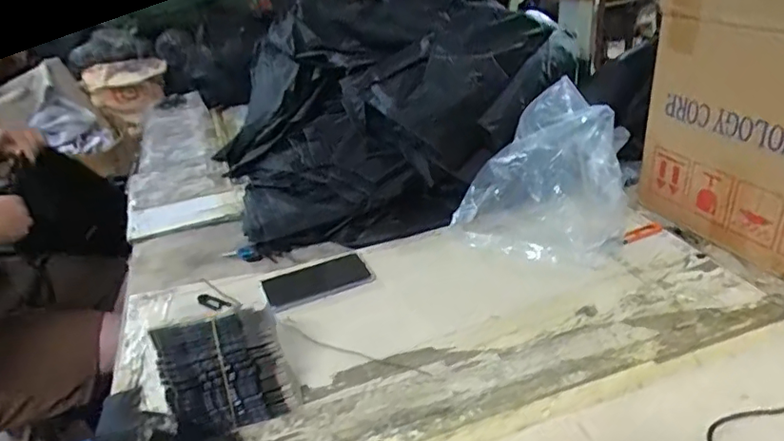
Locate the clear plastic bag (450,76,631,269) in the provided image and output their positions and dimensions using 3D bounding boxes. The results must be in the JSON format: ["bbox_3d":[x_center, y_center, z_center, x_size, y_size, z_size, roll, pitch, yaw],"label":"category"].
[{"bbox_3d":[0.252,-0.074,0.842,0.221,0.175,0.259,13,35,30],"label":"clear plastic bag"}]

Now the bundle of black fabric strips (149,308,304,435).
[{"bbox_3d":[-0.178,0.155,0.583,0.128,0.109,0.090,-14,30,-14],"label":"bundle of black fabric strips"}]

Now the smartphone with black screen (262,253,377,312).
[{"bbox_3d":[-0.111,0.086,0.807,0.154,0.008,0.091,-17,31,-18],"label":"smartphone with black screen"}]

